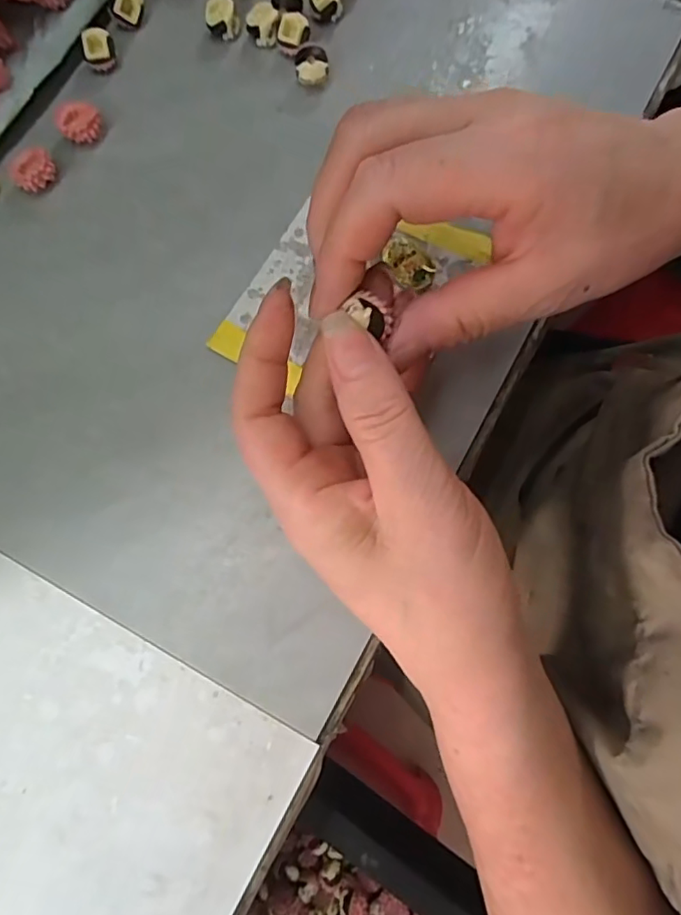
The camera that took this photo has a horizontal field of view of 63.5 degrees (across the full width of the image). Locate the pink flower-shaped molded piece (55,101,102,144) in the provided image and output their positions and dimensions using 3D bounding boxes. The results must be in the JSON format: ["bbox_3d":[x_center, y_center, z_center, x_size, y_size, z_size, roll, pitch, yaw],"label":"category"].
[{"bbox_3d":[-0.126,-0.161,0.265,0.020,0.008,0.021,0,80,-1],"label":"pink flower-shaped molded piece"}]

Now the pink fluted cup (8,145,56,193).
[{"bbox_3d":[-0.147,-0.137,0.261,0.020,0.011,0.022,0,80,-1],"label":"pink fluted cup"}]

